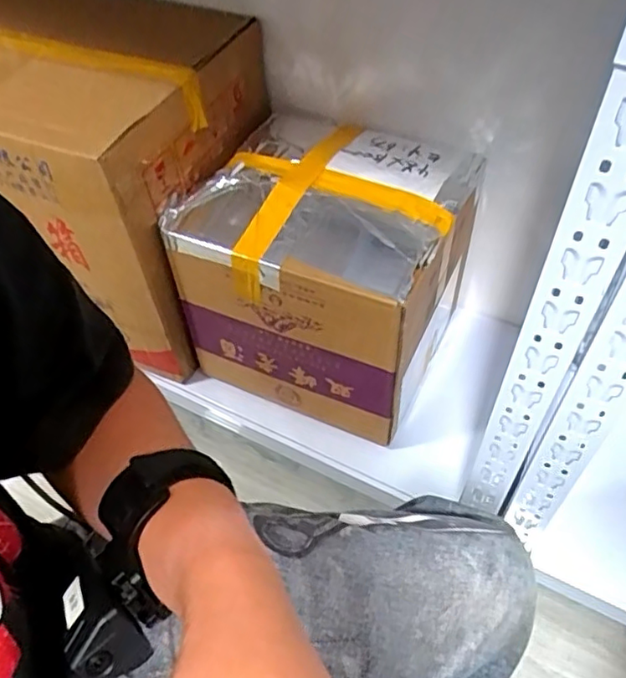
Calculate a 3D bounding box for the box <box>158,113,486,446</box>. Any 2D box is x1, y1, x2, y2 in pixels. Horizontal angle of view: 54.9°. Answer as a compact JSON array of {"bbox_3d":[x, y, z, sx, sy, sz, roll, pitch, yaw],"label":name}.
[{"bbox_3d":[0.029,-0.112,0.955,0.354,0.330,0.343,20,56,18],"label":"box"}]

